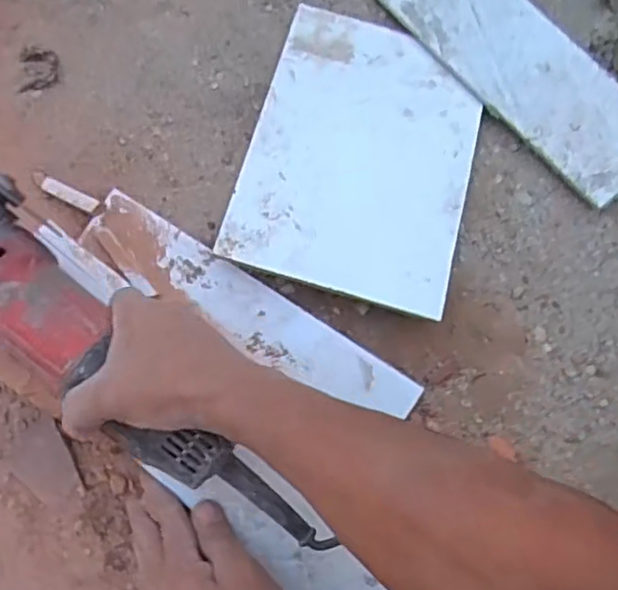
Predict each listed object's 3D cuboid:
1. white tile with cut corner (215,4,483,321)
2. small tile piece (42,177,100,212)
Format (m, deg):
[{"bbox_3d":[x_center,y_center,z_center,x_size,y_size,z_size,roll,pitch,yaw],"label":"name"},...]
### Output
[{"bbox_3d":[0.046,-0.118,0.541,0.176,0.007,0.243,16,72,0],"label":"white tile with cut corner"},{"bbox_3d":[-0.199,-0.084,0.548,0.059,0.005,0.012,25,80,18],"label":"small tile piece"}]

